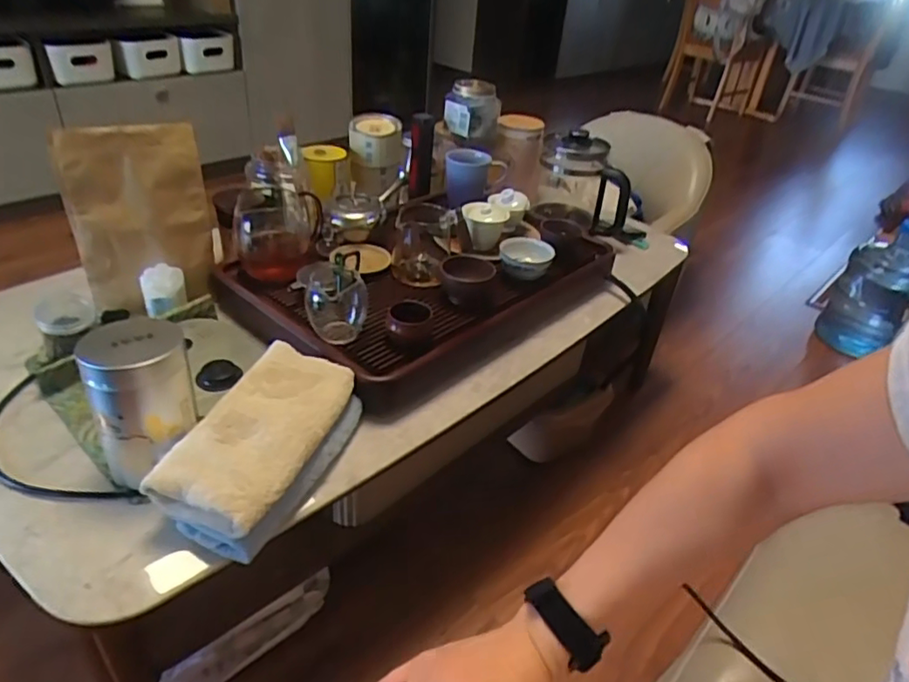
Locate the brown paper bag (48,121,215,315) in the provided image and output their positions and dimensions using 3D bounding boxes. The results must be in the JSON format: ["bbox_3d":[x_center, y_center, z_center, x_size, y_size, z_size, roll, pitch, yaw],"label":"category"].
[{"bbox_3d":[-0.433,-0.165,0.833,0.174,0.244,0.043,-10,38,-23],"label":"brown paper bag"}]

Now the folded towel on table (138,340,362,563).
[{"bbox_3d":[-0.203,0.108,0.656,0.116,0.078,0.232,15,35,13],"label":"folded towel on table"}]

